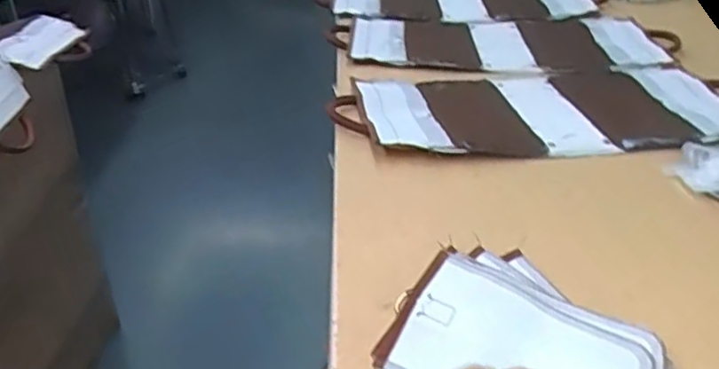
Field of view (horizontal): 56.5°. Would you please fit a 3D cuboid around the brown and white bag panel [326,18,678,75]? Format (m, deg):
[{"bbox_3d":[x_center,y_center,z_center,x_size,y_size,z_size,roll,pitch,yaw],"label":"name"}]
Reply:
[{"bbox_3d":[0.244,-0.250,1.174,0.583,0.022,0.273,1,32,5],"label":"brown and white bag panel"}]

